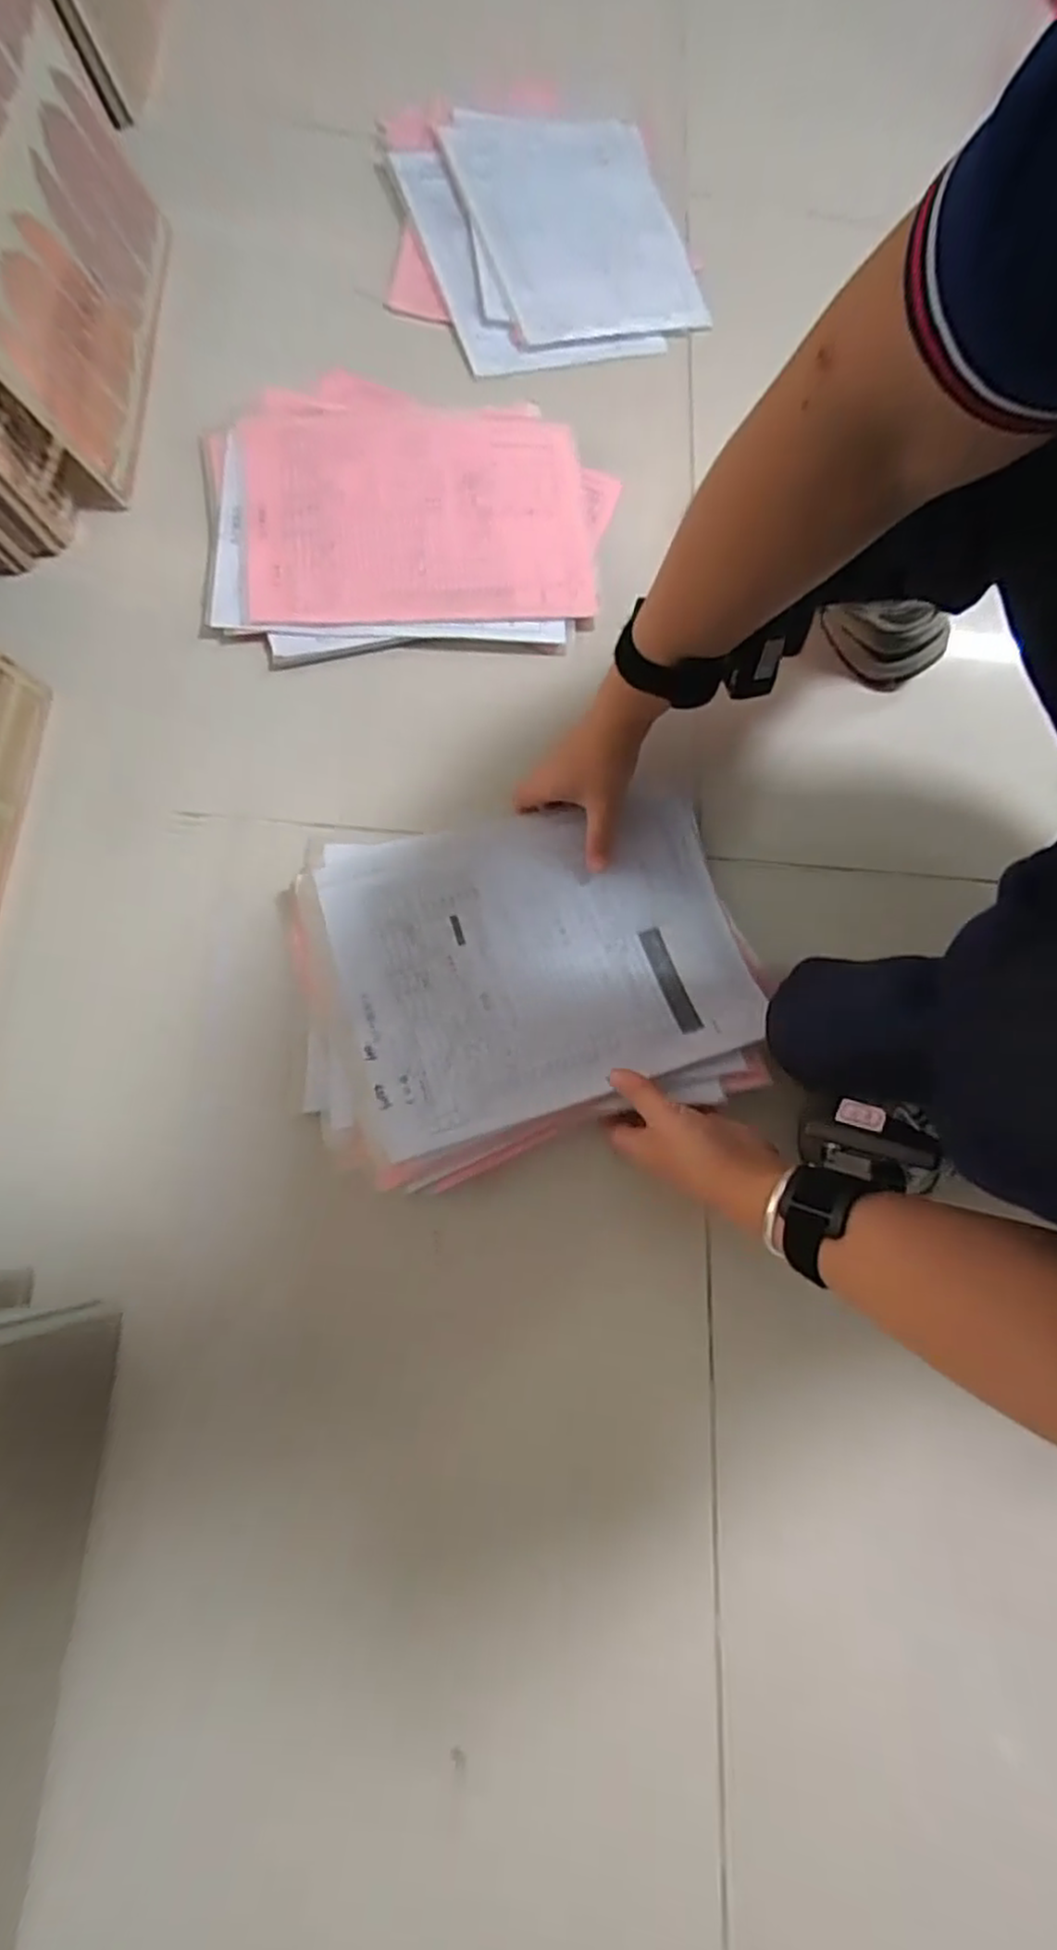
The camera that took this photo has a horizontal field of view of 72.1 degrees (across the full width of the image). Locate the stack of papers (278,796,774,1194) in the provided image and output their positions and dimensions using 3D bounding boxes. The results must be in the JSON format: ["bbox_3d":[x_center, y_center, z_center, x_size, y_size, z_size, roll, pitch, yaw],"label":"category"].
[{"bbox_3d":[0.008,0.000,0.543,0.321,0.037,0.235,-11,75,-4],"label":"stack of papers"}]

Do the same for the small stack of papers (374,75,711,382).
[{"bbox_3d":[0.004,-0.802,0.775,0.335,0.025,0.353,-19,86,-8],"label":"small stack of papers"}]

